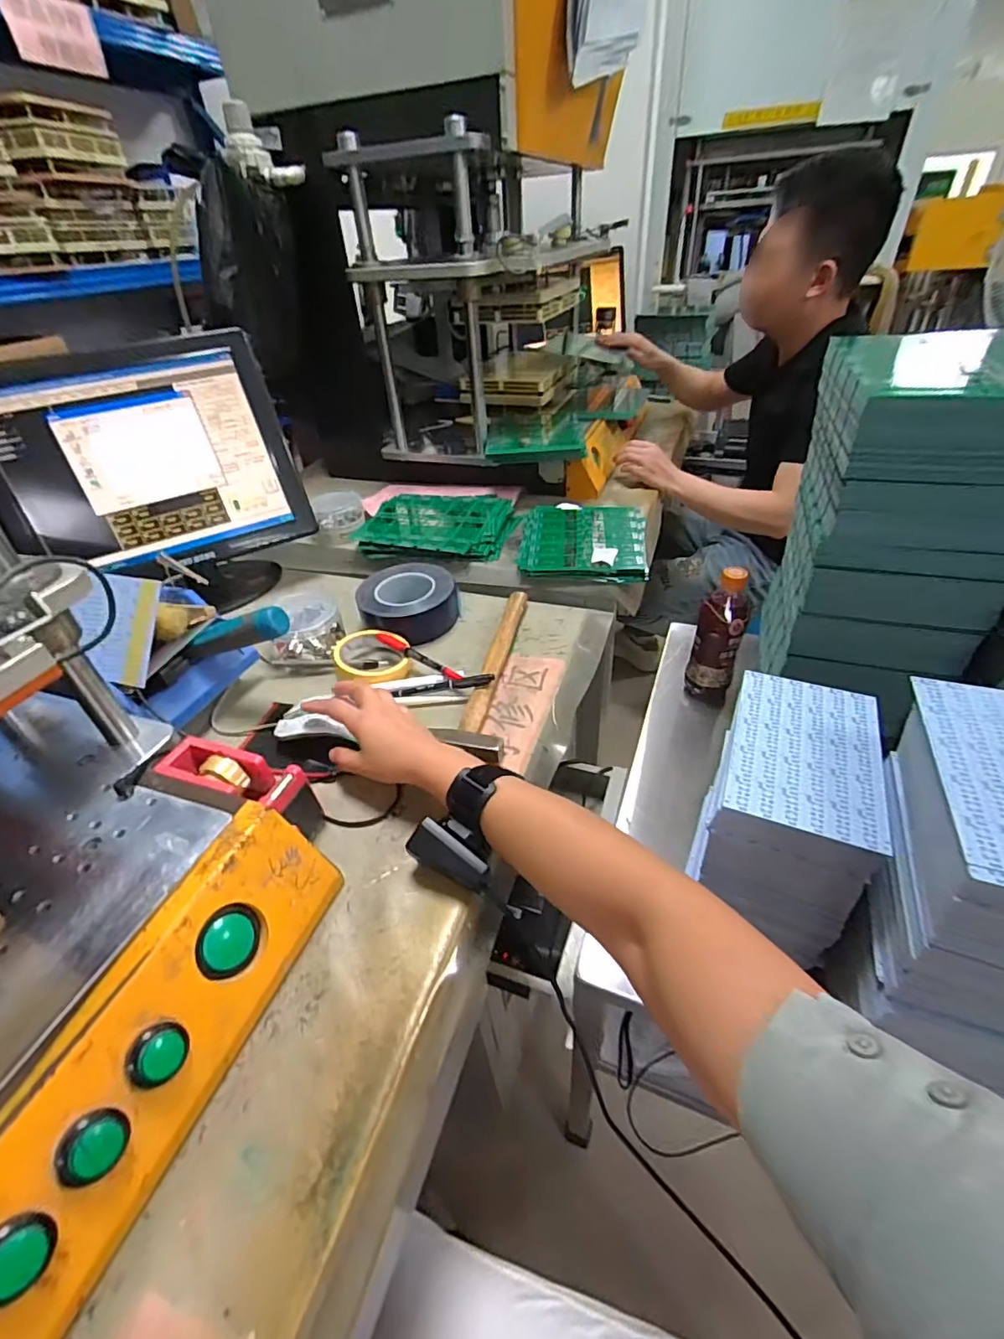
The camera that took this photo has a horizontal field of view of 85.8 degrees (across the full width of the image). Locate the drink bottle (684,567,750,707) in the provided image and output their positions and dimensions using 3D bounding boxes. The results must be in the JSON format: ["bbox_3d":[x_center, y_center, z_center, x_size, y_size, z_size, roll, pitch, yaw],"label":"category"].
[{"bbox_3d":[0.287,-0.038,0.721,0.060,0.184,0.056,14,42,20],"label":"drink bottle"}]

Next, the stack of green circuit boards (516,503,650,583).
[{"bbox_3d":[0.136,-0.221,0.904,0.205,0.021,0.233,4,40,9],"label":"stack of green circuit boards"}]

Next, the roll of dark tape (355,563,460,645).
[{"bbox_3d":[-0.130,-0.097,0.748,0.132,0.049,0.139,-2,39,2],"label":"roll of dark tape"}]

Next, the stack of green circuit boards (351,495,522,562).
[{"bbox_3d":[-0.119,-0.261,0.974,0.267,0.032,0.214,10,41,16],"label":"stack of green circuit boards"}]

